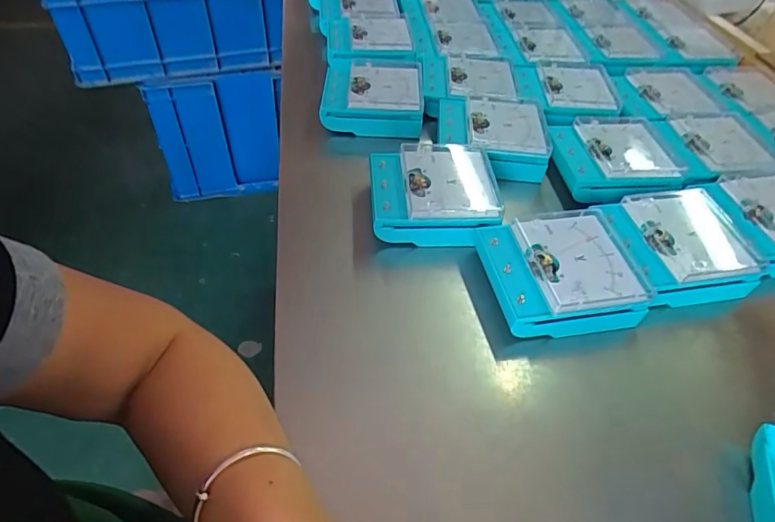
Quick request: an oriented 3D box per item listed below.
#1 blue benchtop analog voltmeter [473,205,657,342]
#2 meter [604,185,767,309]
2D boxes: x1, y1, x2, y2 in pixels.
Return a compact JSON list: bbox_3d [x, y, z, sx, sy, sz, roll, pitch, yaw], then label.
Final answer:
[{"bbox_3d":[0.143,0.011,0.404,0.123,0.041,0.101,-8,50,-11],"label":"blue benchtop analog voltmeter"},{"bbox_3d":[0.256,-0.013,0.431,0.114,0.038,0.104,-8,50,-11],"label":"meter"}]

